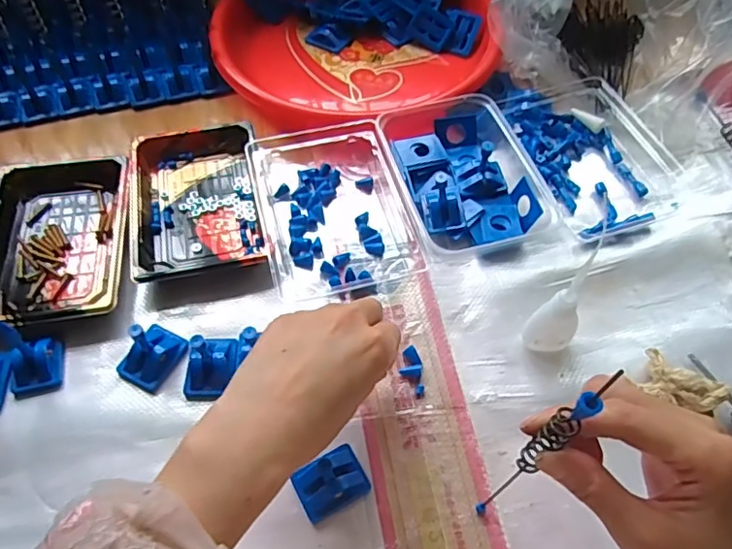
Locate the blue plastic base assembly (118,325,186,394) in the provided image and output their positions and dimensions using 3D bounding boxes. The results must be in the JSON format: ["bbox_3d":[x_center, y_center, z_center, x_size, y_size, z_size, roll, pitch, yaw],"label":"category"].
[{"bbox_3d":[-0.153,0.053,0.395,0.032,0.043,0.045,23,60,14],"label":"blue plastic base assembly"}]

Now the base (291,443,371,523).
[{"bbox_3d":[-0.022,0.131,0.357,0.043,0.017,0.033,-26,61,-16],"label":"base"}]

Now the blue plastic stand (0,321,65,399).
[{"bbox_3d":[-0.236,0.055,0.386,0.034,0.049,0.038,-8,57,-5],"label":"blue plastic stand"}]

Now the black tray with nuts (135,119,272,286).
[{"bbox_3d":[-0.144,-0.066,0.483,0.104,0.018,0.157,-10,58,-7],"label":"black tray with nuts"}]

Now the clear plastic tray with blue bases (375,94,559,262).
[{"bbox_3d":[0.080,-0.092,0.489,0.115,0.039,0.158,-13,58,-8],"label":"clear plastic tray with blue bases"}]

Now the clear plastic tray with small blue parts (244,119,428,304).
[{"bbox_3d":[-0.031,-0.065,0.478,0.118,0.029,0.176,-13,58,-8],"label":"clear plastic tray with small blue parts"}]

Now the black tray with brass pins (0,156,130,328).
[{"bbox_3d":[-0.253,-0.029,0.459,0.112,0.021,0.163,-9,57,-6],"label":"black tray with brass pins"}]

